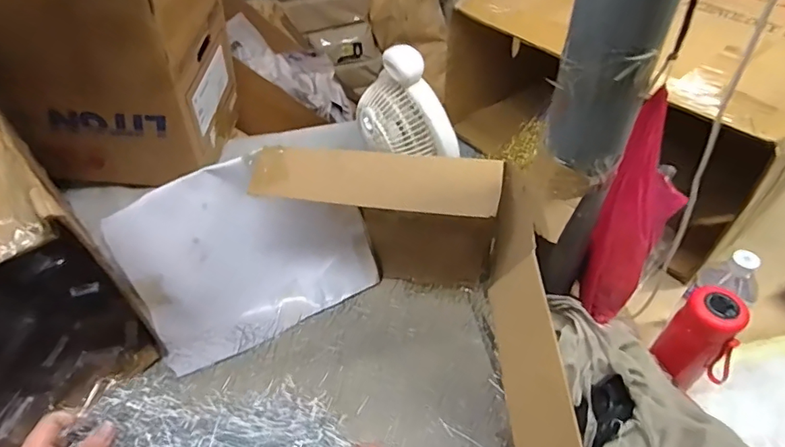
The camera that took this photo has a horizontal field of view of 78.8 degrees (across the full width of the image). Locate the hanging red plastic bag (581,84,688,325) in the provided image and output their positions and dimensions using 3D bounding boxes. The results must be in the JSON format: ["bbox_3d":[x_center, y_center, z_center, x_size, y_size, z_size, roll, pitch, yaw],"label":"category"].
[{"bbox_3d":[0.297,-0.003,0.592,0.081,0.278,0.102,28,53,26],"label":"hanging red plastic bag"}]

